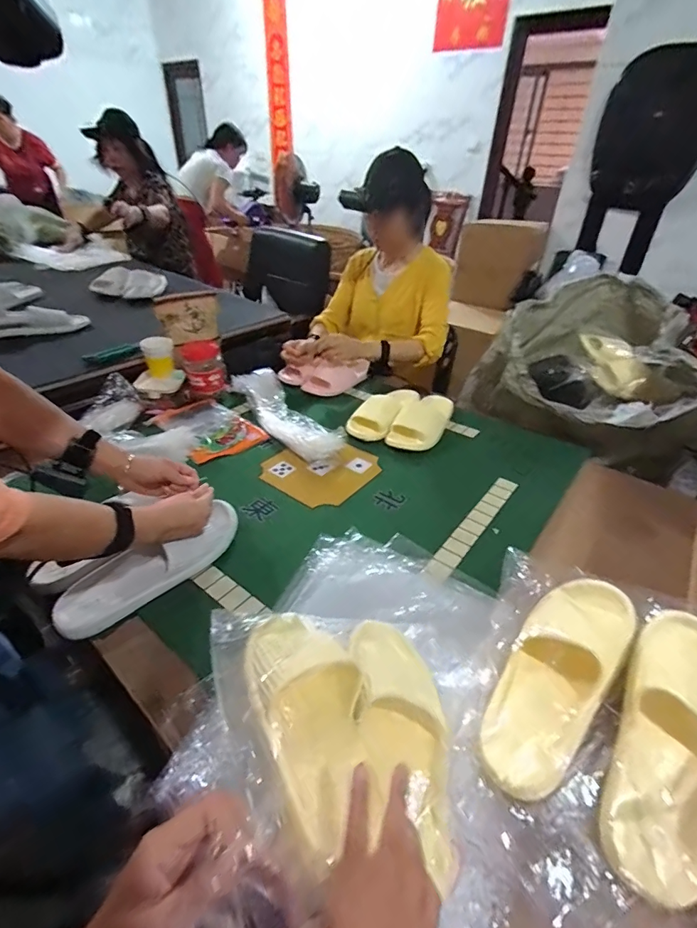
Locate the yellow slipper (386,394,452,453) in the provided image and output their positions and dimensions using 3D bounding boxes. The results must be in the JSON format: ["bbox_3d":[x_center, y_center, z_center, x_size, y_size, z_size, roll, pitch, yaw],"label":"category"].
[{"bbox_3d":[0.189,-0.106,1.049,0.111,0.052,0.240,21,40,23],"label":"yellow slipper"}]

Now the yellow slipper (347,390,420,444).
[{"bbox_3d":[0.099,-0.131,1.073,0.102,0.059,0.254,28,44,31],"label":"yellow slipper"}]

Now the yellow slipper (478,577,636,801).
[{"bbox_3d":[0.236,0.230,0.485,0.102,0.077,0.267,28,62,31],"label":"yellow slipper"}]

